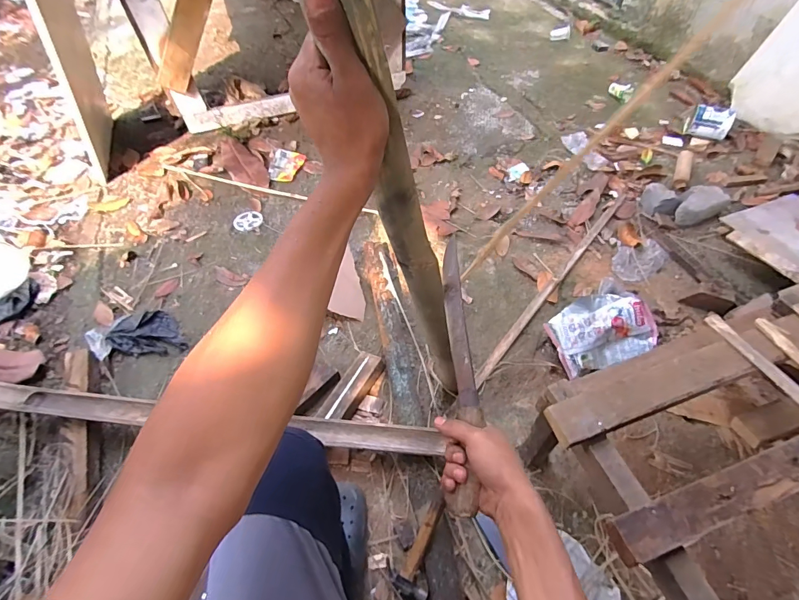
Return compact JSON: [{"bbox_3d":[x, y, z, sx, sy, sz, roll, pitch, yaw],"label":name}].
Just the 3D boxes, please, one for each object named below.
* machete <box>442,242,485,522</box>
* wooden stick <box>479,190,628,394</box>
[{"bbox_3d":[0.076,0.078,0.517,0.041,0.028,0.349,-1,63,2],"label":"machete"},{"bbox_3d":[0.467,-0.064,1.190,0.024,0.031,0.858,34,63,23],"label":"wooden stick"}]

